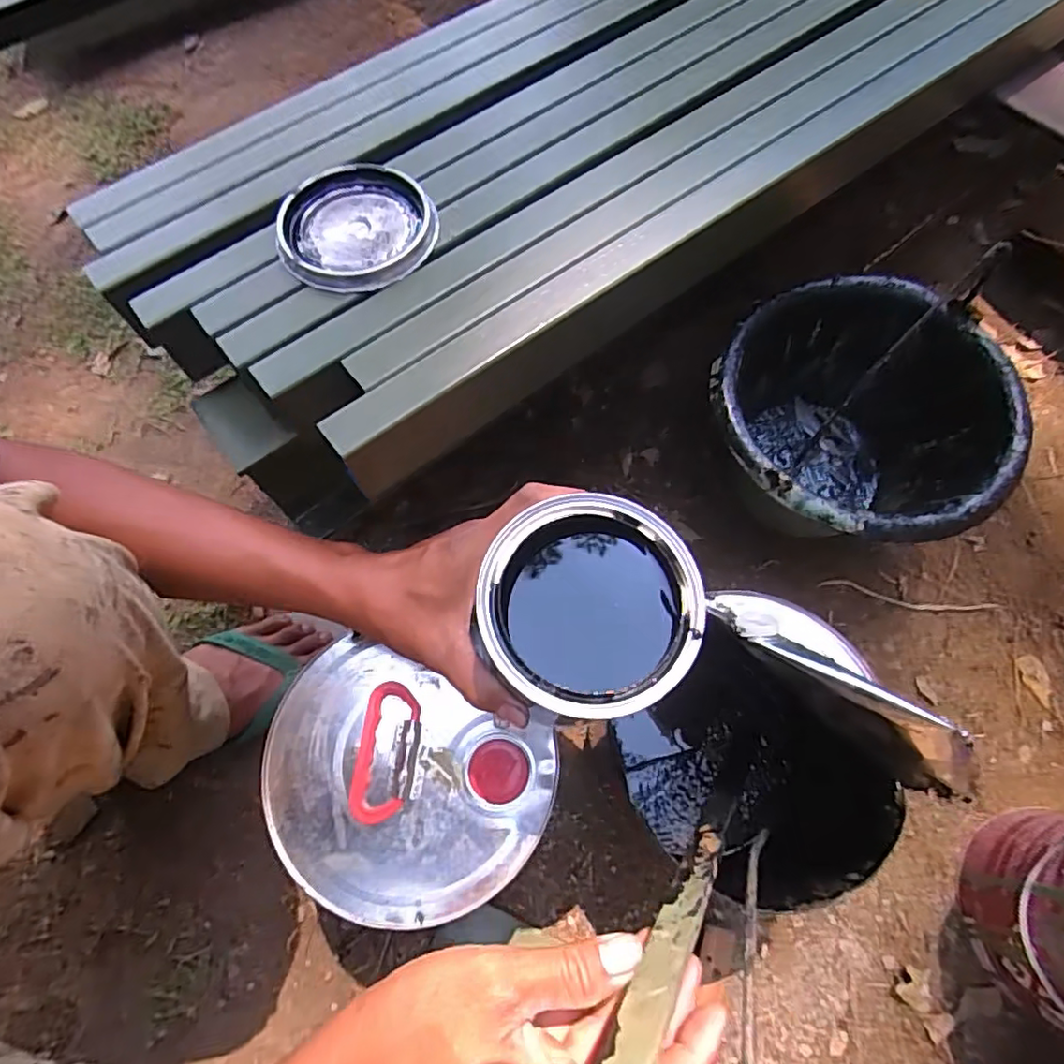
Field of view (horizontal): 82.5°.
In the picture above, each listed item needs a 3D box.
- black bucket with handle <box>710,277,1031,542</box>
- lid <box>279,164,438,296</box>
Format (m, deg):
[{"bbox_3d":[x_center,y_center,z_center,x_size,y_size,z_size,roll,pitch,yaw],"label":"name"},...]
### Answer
[{"bbox_3d":[0.291,-0.083,0.591,0.241,0.169,0.241,-1,68,3],"label":"black bucket with handle"},{"bbox_3d":[-0.113,-0.197,0.394,0.097,0.013,0.097,0,69,1],"label":"lid"}]

